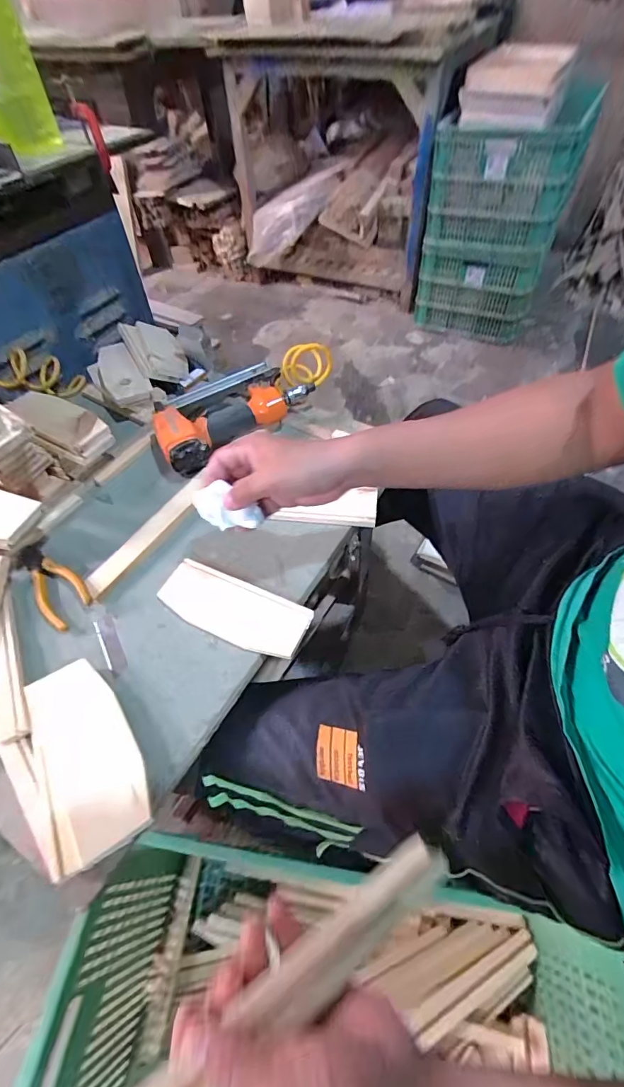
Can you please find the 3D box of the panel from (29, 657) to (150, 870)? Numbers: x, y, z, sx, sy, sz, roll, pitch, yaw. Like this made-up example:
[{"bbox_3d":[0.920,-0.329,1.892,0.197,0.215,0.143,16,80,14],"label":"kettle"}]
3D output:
[{"bbox_3d":[-0.216,0.198,0.403,0.080,0.015,0.182,-27,56,-20],"label":"panel"}]

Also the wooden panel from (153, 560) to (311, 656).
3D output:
[{"bbox_3d":[-0.094,0.075,0.497,0.182,0.013,0.069,20,58,18],"label":"wooden panel"}]

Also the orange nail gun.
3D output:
[{"bbox_3d":[-0.143,-0.223,0.681,0.259,0.062,0.168,-33,60,-20],"label":"orange nail gun"}]

